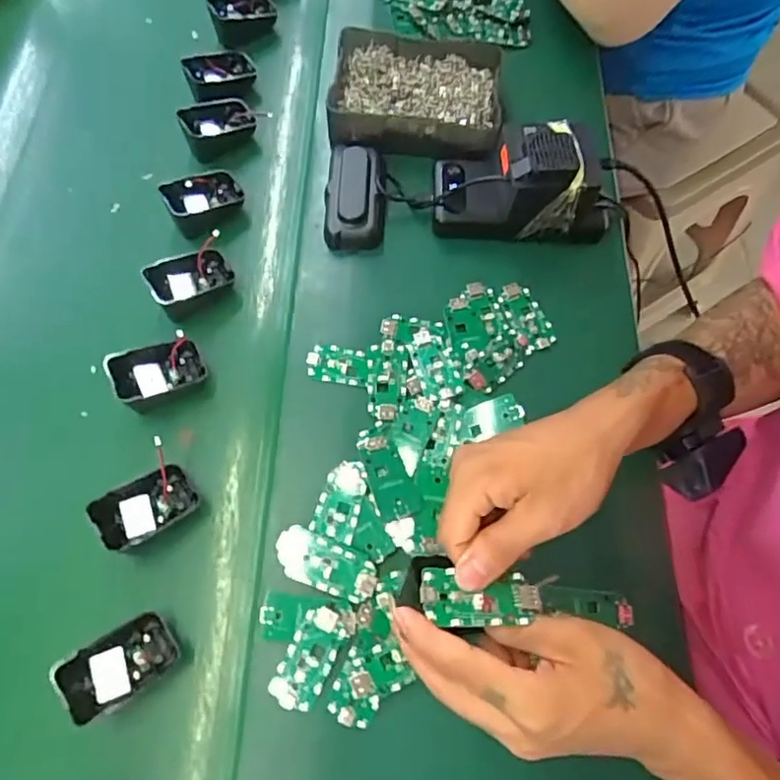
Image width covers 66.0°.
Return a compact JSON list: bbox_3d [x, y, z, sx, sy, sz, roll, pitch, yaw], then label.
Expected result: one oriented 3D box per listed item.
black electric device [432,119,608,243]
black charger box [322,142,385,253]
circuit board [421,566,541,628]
[{"bbox_3d":[0.116,-0.185,0.515,0.150,0.068,0.071,5,67,2],"label":"black electric device"},{"bbox_3d":[-0.032,-0.178,0.548,0.054,0.034,0.102,-1,67,0],"label":"black charger box"},{"bbox_3d":[0.049,0.111,0.327,0.064,0.004,0.031,1,51,-9],"label":"circuit board"}]

